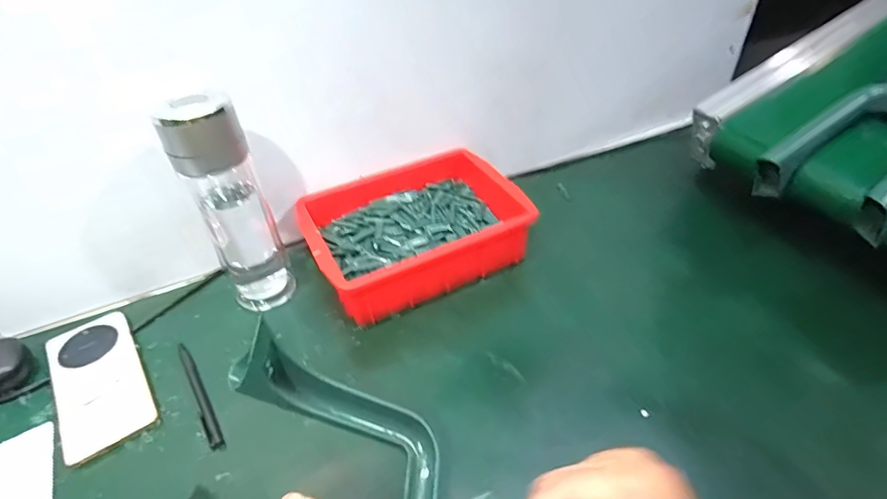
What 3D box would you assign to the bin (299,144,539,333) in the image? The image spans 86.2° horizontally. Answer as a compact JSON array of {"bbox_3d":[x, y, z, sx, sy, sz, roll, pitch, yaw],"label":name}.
[{"bbox_3d":[-0.038,-0.023,0.585,0.244,0.078,0.186,-21,44,-21],"label":"bin"}]

